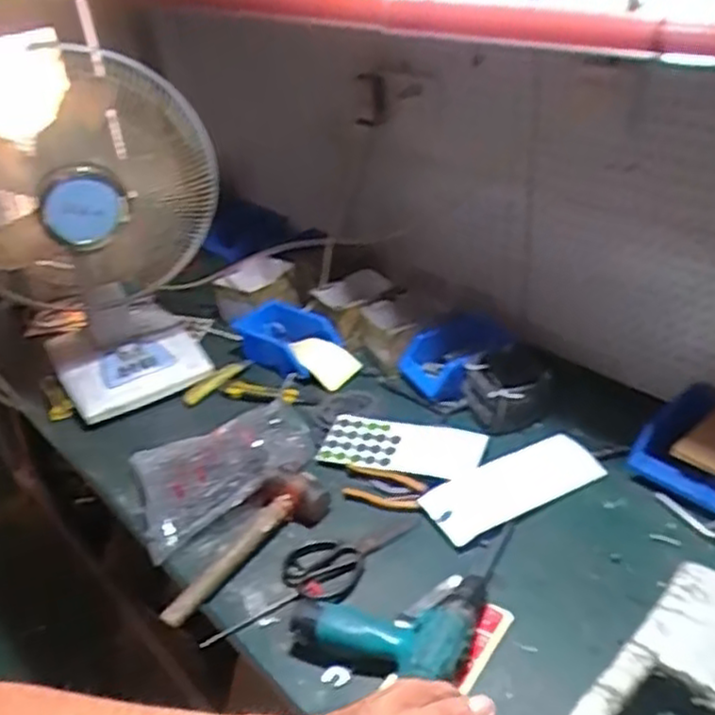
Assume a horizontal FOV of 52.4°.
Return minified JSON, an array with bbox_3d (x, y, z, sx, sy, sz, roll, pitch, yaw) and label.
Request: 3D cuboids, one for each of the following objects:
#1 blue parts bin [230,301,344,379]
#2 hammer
[{"bbox_3d":[-0.126,-0.034,1.363,0.133,0.081,0.198,-30,40,-33],"label":"blue parts bin"},{"bbox_3d":[-0.156,0.248,0.977,0.087,0.048,0.273,22,42,37],"label":"hammer"}]

